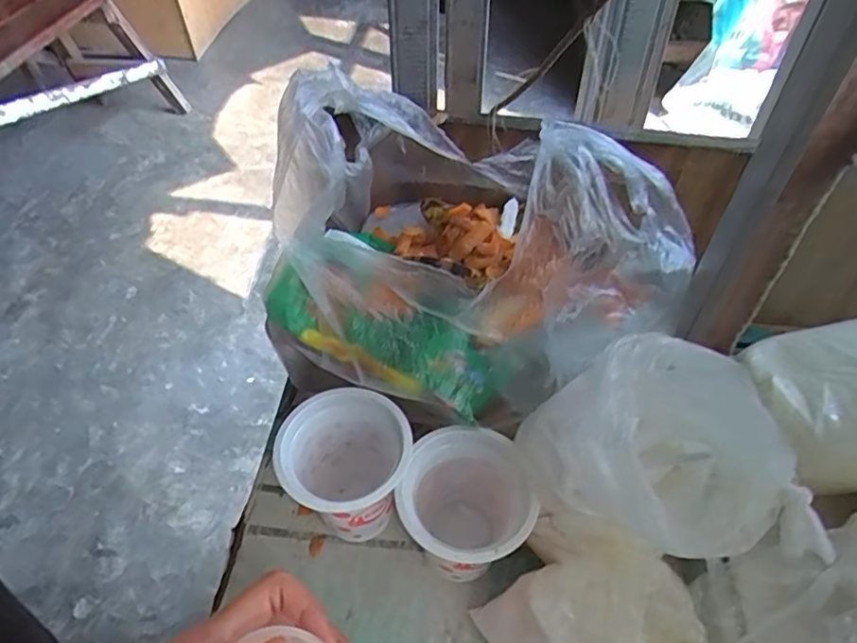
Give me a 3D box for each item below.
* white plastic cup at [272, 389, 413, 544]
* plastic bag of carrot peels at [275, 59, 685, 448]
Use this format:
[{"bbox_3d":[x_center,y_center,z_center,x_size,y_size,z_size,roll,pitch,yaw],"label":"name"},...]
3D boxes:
[{"bbox_3d":[-0.041,0.092,0.339,0.068,0.094,0.060,-26,54,-20],"label":"white plastic cup"},{"bbox_3d":[0.030,-0.053,0.319,0.201,0.136,0.164,16,51,14],"label":"plastic bag of carrot peels"}]

